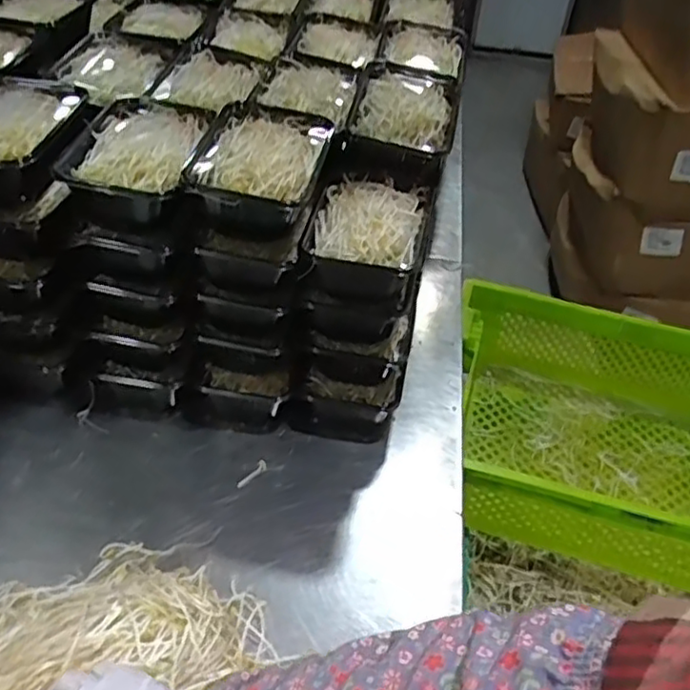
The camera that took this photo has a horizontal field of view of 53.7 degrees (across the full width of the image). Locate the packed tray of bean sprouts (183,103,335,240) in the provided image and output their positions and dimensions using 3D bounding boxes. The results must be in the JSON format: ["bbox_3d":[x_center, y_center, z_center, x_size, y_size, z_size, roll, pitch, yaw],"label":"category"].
[{"bbox_3d":[-0.085,-0.178,0.698,0.129,0.065,0.184,6,43,0],"label":"packed tray of bean sprouts"}]

